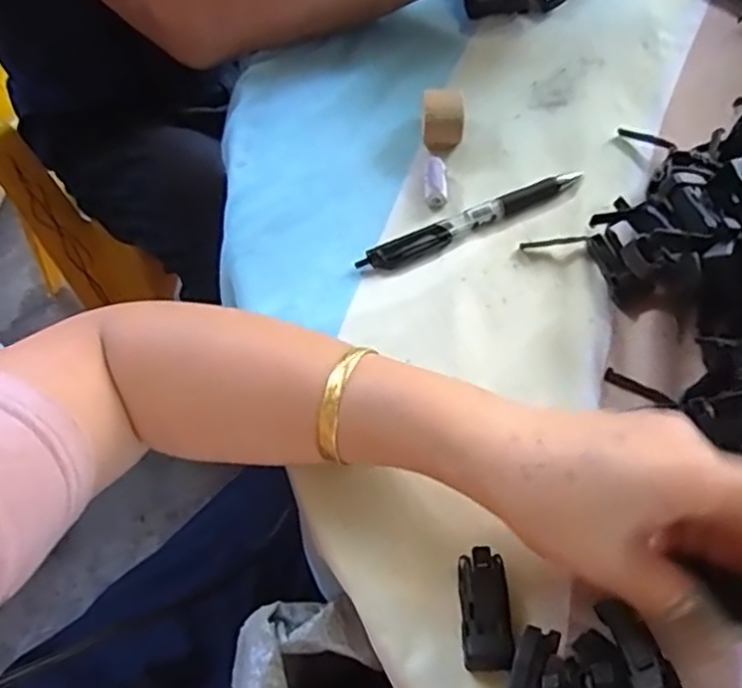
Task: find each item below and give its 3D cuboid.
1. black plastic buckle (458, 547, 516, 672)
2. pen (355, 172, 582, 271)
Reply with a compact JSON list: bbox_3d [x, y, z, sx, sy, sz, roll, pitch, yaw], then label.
[{"bbox_3d":[0.048,0.112,0.287,0.020,0.008,0.047,-1,61,3],"label":"black plastic buckle"},{"bbox_3d":[0.060,-0.072,0.396,0.139,0.008,0.017,-23,62,-9],"label":"pen"}]

